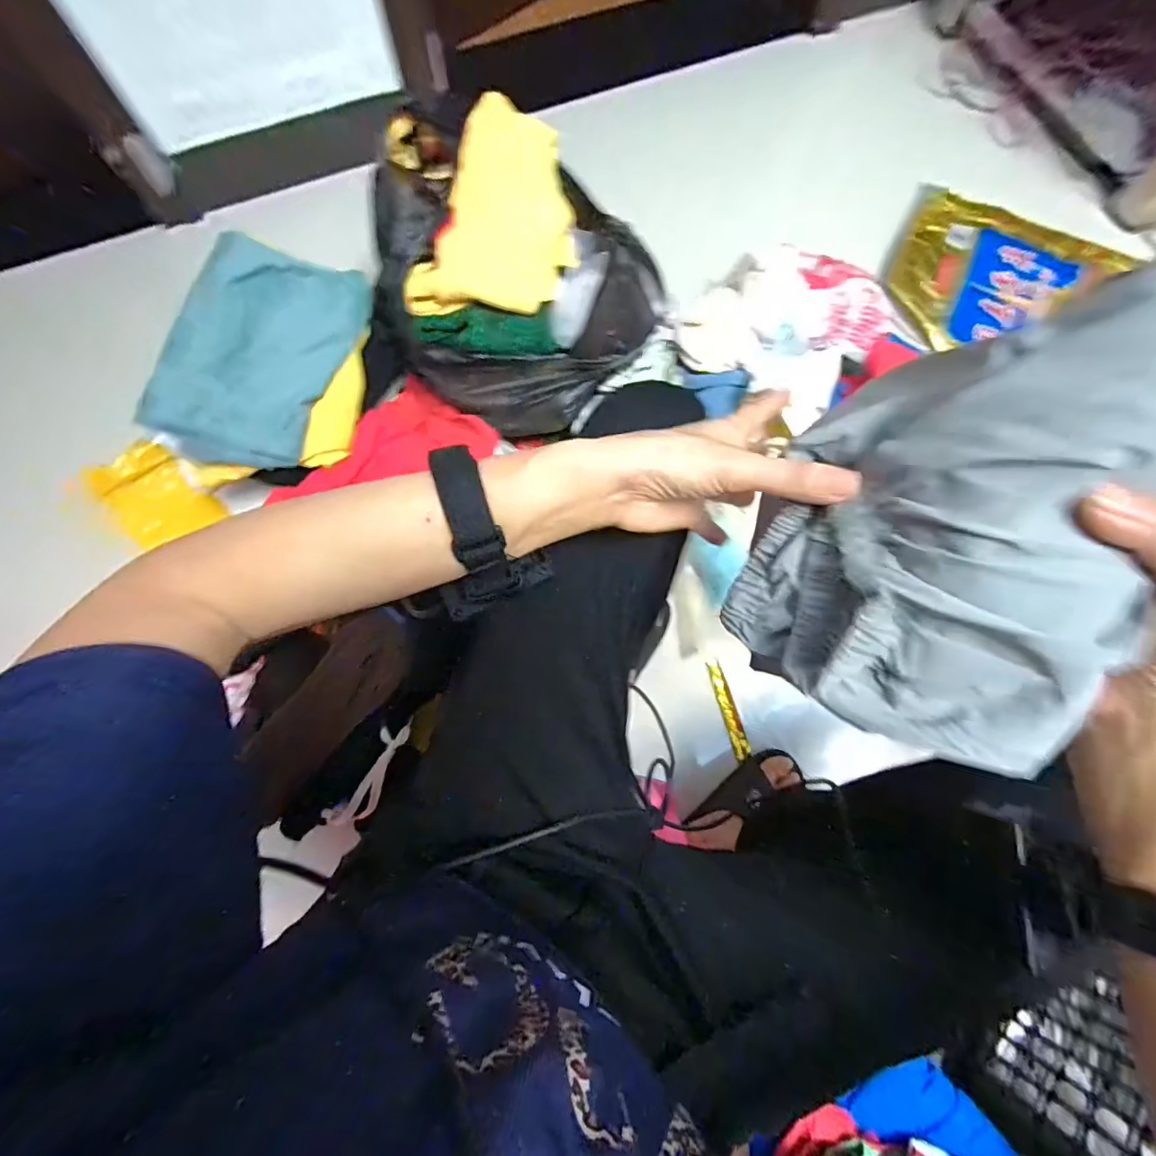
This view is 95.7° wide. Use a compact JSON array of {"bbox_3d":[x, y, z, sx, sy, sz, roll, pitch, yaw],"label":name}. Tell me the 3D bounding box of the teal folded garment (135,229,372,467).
[{"bbox_3d":[-0.373,-0.263,0.618,0.180,0.032,0.262,15,80,-18],"label":"teal folded garment"}]

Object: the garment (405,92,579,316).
[{"bbox_3d":[-0.087,-0.417,0.619,0.148,0.082,0.267,17,73,5],"label":"garment"}]

